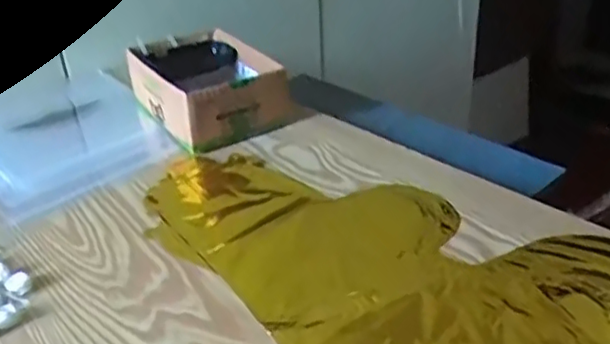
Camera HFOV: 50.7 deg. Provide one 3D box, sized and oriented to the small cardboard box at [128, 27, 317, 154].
[{"bbox_3d":[-0.116,-0.105,0.773,0.146,0.071,0.206,-19,33,-24],"label":"small cardboard box"}]

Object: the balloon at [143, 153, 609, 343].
[{"bbox_3d":[0.050,0.055,0.531,0.259,0.016,0.434,-26,36,-32],"label":"balloon"}]

